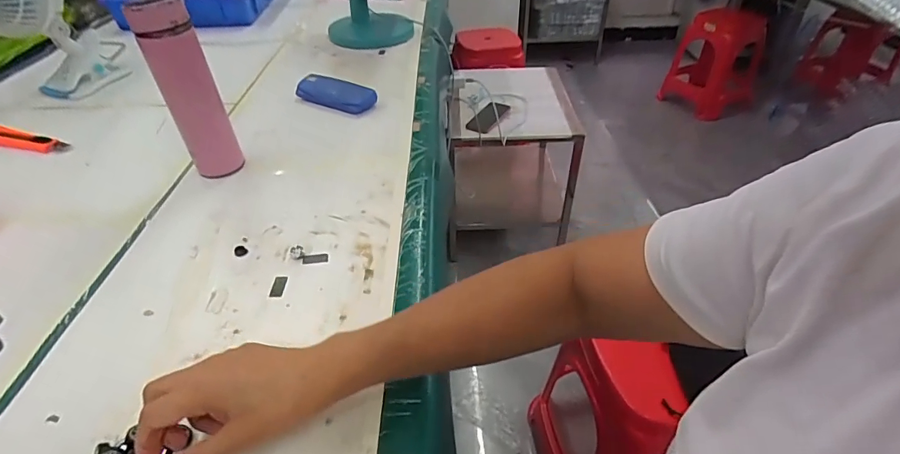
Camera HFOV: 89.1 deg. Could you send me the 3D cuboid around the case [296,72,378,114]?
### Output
[{"bbox_3d":[-0.201,-0.231,0.796,0.142,0.037,0.056,18,44,19],"label":"case"}]

